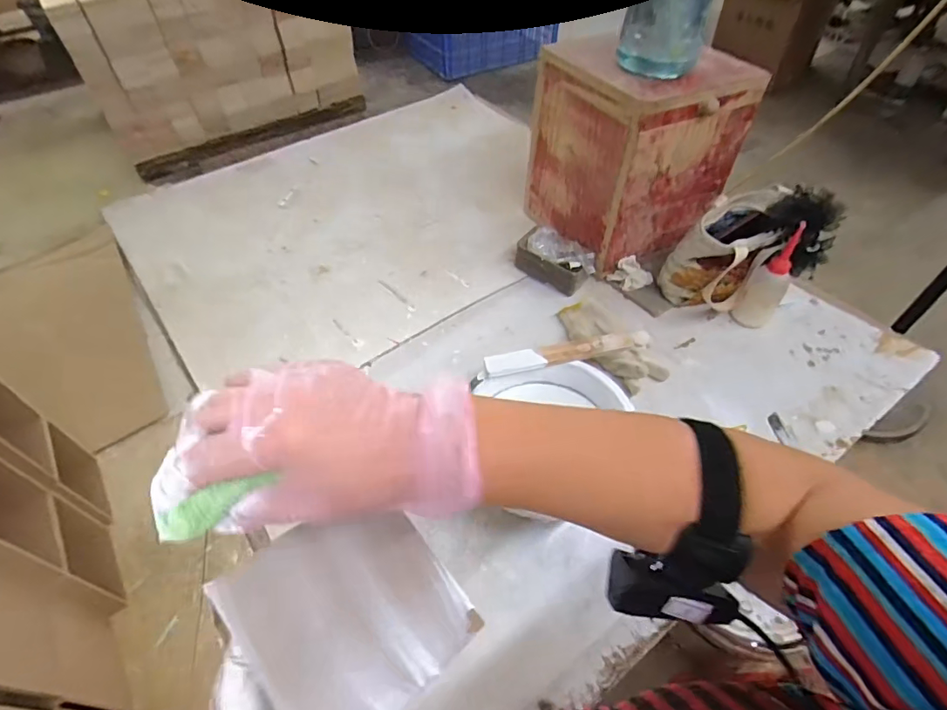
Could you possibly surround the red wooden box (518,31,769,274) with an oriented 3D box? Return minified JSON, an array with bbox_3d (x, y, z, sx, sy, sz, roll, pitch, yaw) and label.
[{"bbox_3d":[0.271,-0.351,0.884,0.267,0.316,0.277,-24,60,-14],"label":"red wooden box"}]

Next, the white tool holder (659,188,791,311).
[{"bbox_3d":[0.400,-0.155,0.816,0.147,0.169,0.097,-26,61,-15],"label":"white tool holder"}]

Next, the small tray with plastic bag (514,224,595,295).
[{"bbox_3d":[0.144,-0.164,0.883,0.138,0.071,0.059,29,55,23],"label":"small tray with plastic bag"}]

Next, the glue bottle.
[{"bbox_3d":[0.455,-0.114,0.785,0.059,0.164,0.049,-1,49,-1],"label":"glue bottle"}]

